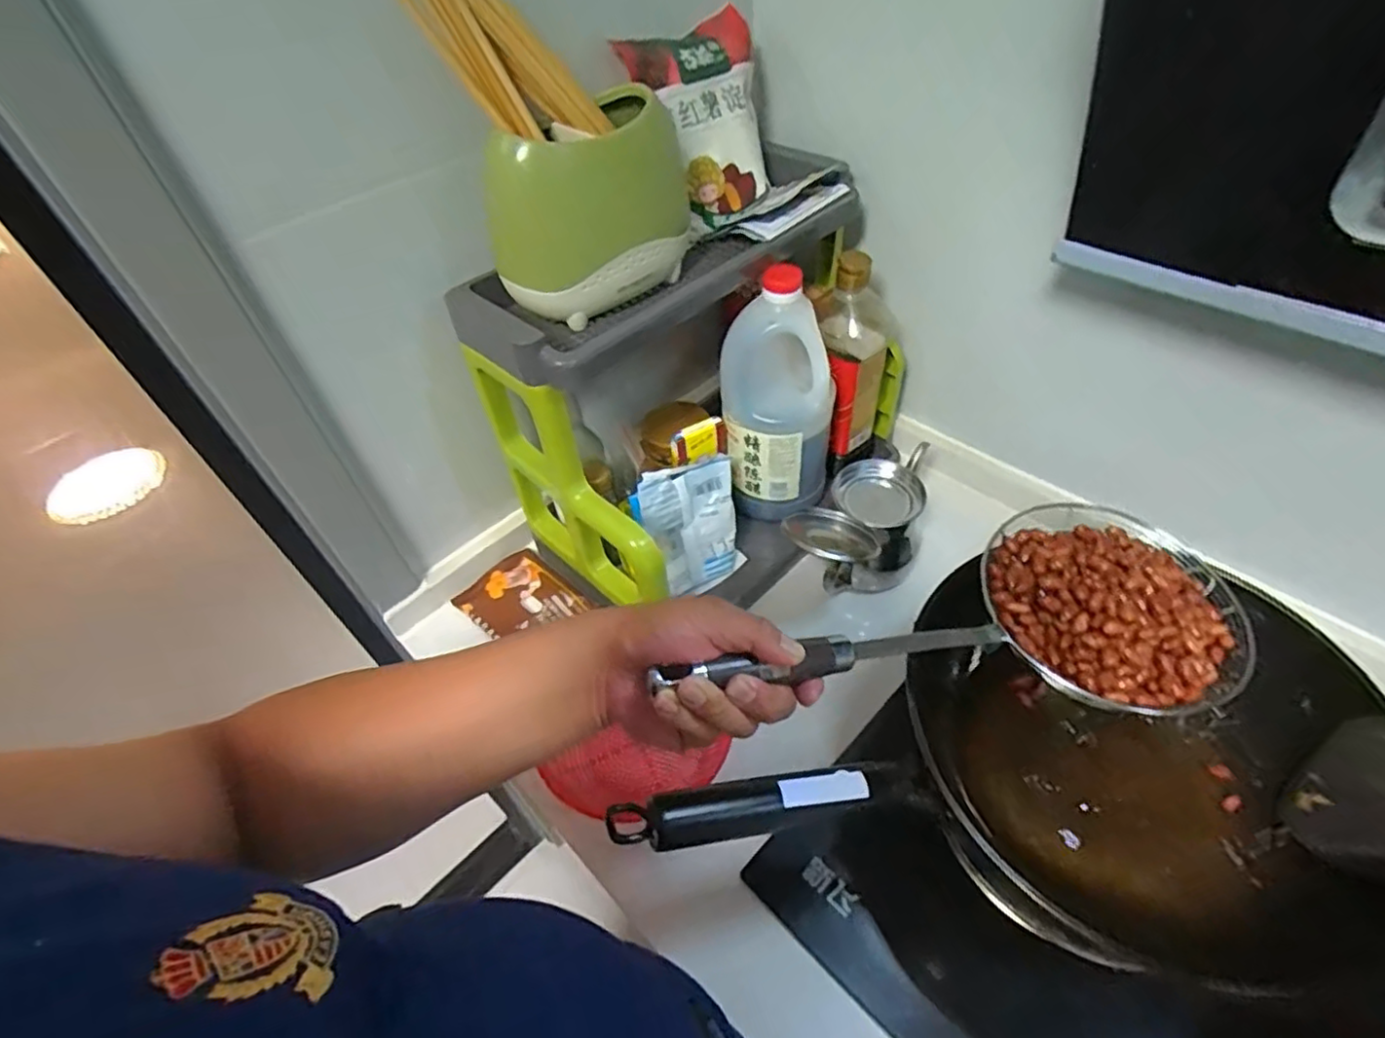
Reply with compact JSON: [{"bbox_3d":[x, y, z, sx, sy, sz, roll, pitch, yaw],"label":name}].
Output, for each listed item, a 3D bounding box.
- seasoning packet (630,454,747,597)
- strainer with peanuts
[{"bbox_3d":[-0.002,0.011,0.697,0.111,0.143,0.012,-21,25,-21],"label":"seasoning packet"},{"bbox_3d":[0.185,0.071,0.430,0.416,0.041,0.165,-9,47,-20],"label":"strainer with peanuts"}]

